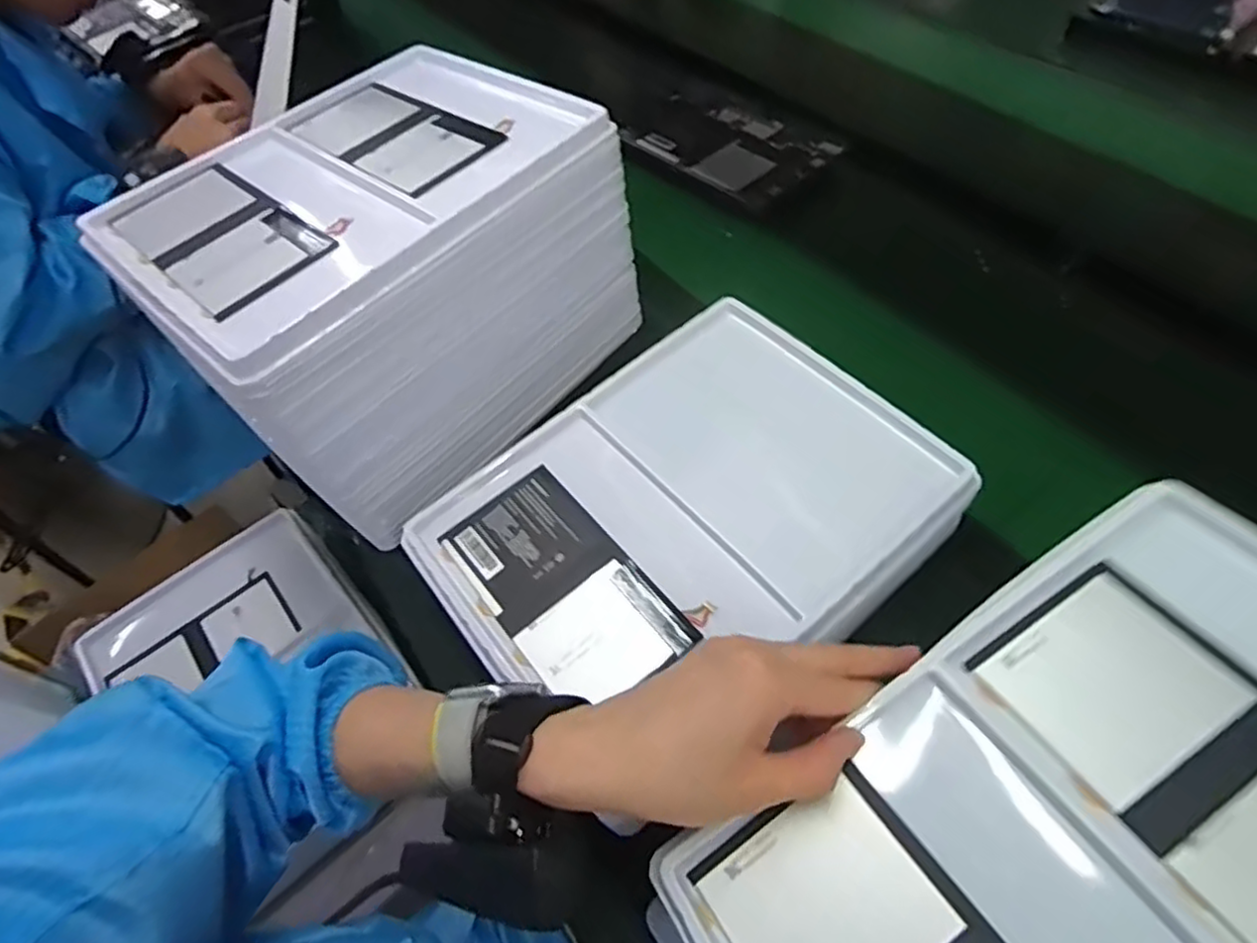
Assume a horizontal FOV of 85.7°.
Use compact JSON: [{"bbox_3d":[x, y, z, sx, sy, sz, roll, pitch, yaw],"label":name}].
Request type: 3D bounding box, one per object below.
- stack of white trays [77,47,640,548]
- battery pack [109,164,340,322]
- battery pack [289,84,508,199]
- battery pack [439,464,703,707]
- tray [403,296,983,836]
[{"bbox_3d":[-0.196,-0.165,0.573,0.249,0.195,0.322,36,65,26],"label":"stack of white trays"},{"bbox_3d":[-0.290,-0.170,0.477,0.173,0.004,0.091,35,65,26],"label":"battery pack"},{"bbox_3d":[-0.187,-0.266,0.540,0.173,0.012,0.092,35,65,25],"label":"battery pack"},{"bbox_3d":[-0.045,0.074,0.446,0.090,0.010,0.170,-35,59,-18],"label":"battery pack"},{"bbox_3d":[0.041,0.024,0.467,0.330,0.022,0.247,-35,59,-18],"label":"tray"}]

